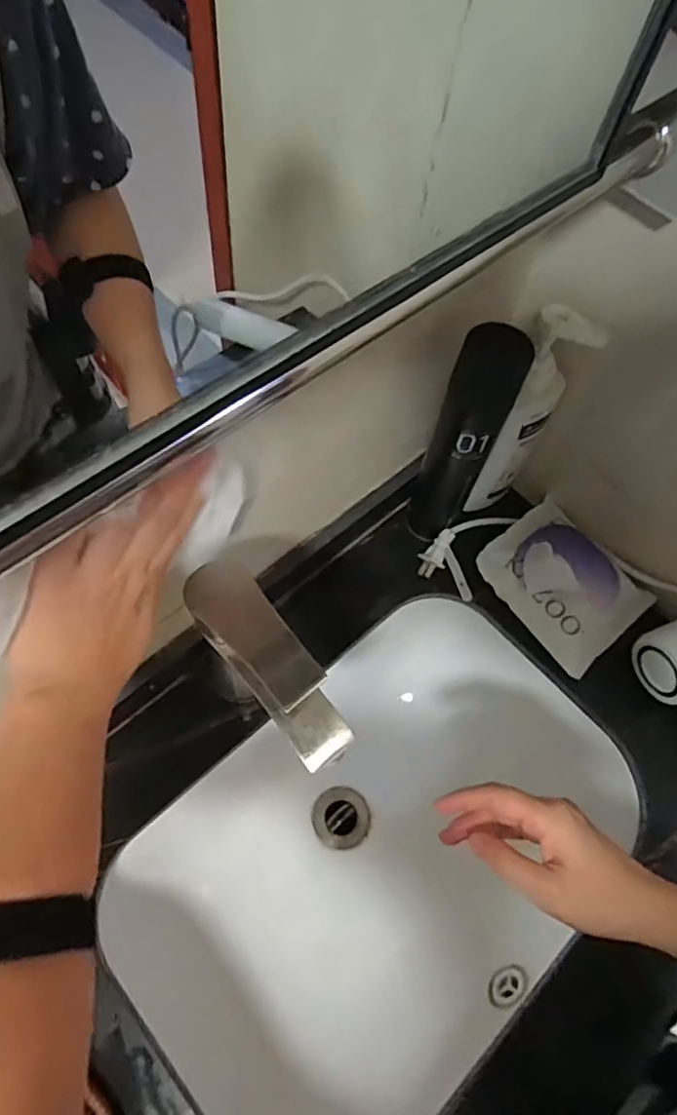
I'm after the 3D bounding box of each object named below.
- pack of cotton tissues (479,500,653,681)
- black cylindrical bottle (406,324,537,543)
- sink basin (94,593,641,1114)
[{"bbox_3d":[0.219,0.020,0.588,0.124,0.045,0.145,-35,70,-20],"label":"pack of cotton tissues"},{"bbox_3d":[0.107,-0.098,0.532,0.054,0.234,0.060,24,63,8],"label":"black cylindrical bottle"},{"bbox_3d":[0.035,0.275,0.575,0.438,0.141,0.302,-38,71,-21],"label":"sink basin"}]

